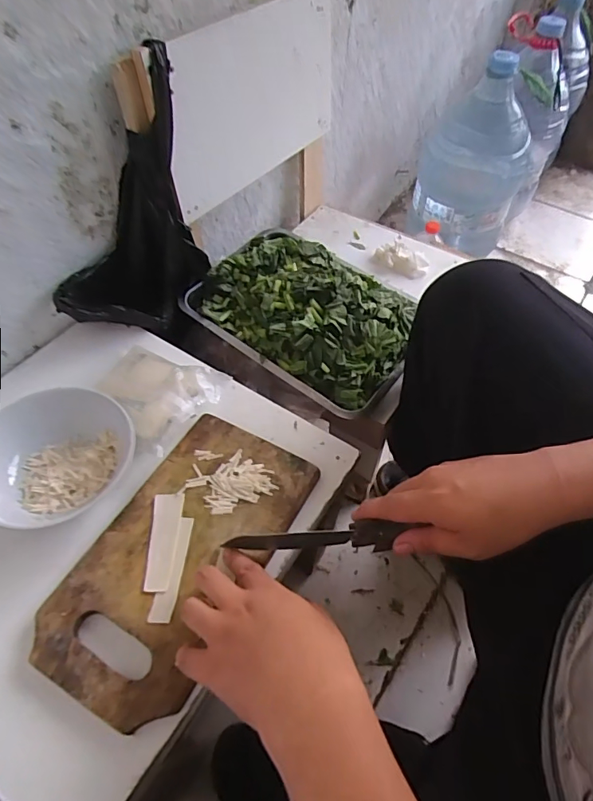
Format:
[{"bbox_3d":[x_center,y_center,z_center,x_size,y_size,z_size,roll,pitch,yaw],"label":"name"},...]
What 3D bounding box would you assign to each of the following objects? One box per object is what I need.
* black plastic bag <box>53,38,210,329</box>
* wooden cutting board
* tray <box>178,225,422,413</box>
[{"bbox_3d":[-0.188,-0.260,0.625,0.110,0.317,0.205,21,15,15],"label":"black plastic bag"},{"bbox_3d":[-0.106,0.139,0.452,0.153,0.012,0.278,23,57,16],"label":"wooden cutting board"},{"bbox_3d":[0.020,-0.144,0.712,0.328,0.070,0.241,30,59,20],"label":"tray"}]

